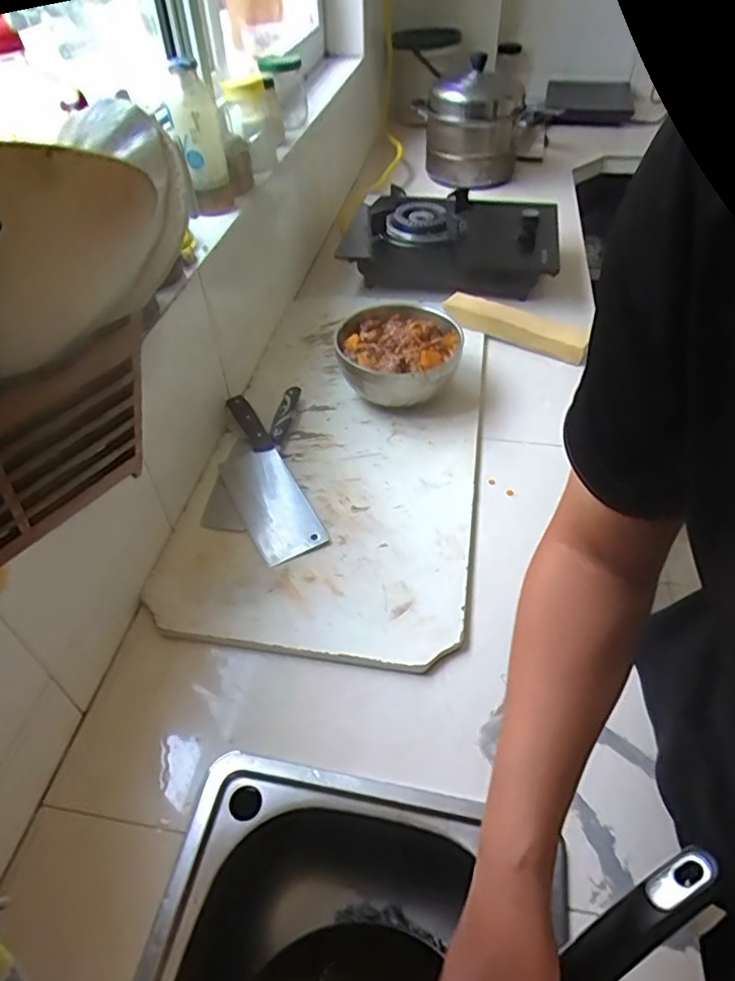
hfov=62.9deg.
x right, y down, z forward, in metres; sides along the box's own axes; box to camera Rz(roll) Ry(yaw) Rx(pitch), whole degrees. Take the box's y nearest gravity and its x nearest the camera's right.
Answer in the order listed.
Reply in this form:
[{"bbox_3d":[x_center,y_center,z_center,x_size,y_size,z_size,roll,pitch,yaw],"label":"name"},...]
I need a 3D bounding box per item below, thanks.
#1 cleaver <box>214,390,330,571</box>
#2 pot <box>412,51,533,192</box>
[{"bbox_3d":[-0.156,-0.028,0.843,0.089,0.031,0.303,-21,50,-18],"label":"cleaver"},{"bbox_3d":[0.273,-0.993,1.603,0.245,0.232,0.251,-10,48,-9],"label":"pot"}]

